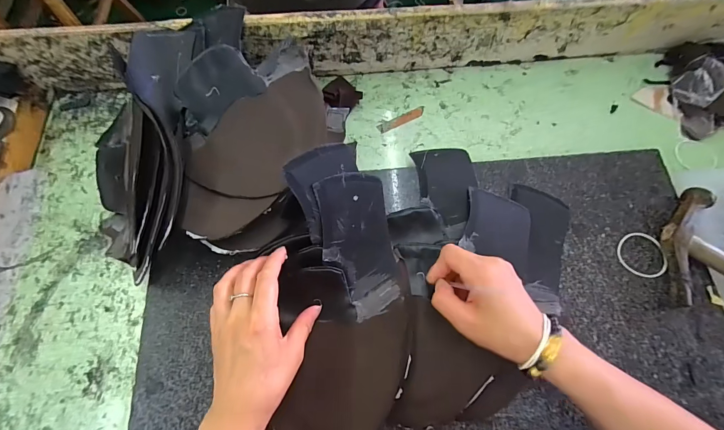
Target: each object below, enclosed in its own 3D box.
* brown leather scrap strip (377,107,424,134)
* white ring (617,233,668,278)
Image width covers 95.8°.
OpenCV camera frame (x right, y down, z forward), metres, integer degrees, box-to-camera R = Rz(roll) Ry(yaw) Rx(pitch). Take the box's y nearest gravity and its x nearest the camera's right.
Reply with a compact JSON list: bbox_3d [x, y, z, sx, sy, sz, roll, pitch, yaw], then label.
[{"bbox_3d":[0.058,-0.138,0.474,0.074,0.004,0.016,-25,72,-7],"label":"brown leather scrap strip"},{"bbox_3d":[0.315,0.043,0.368,0.047,0.006,0.051,4,71,3],"label":"white ring"}]

